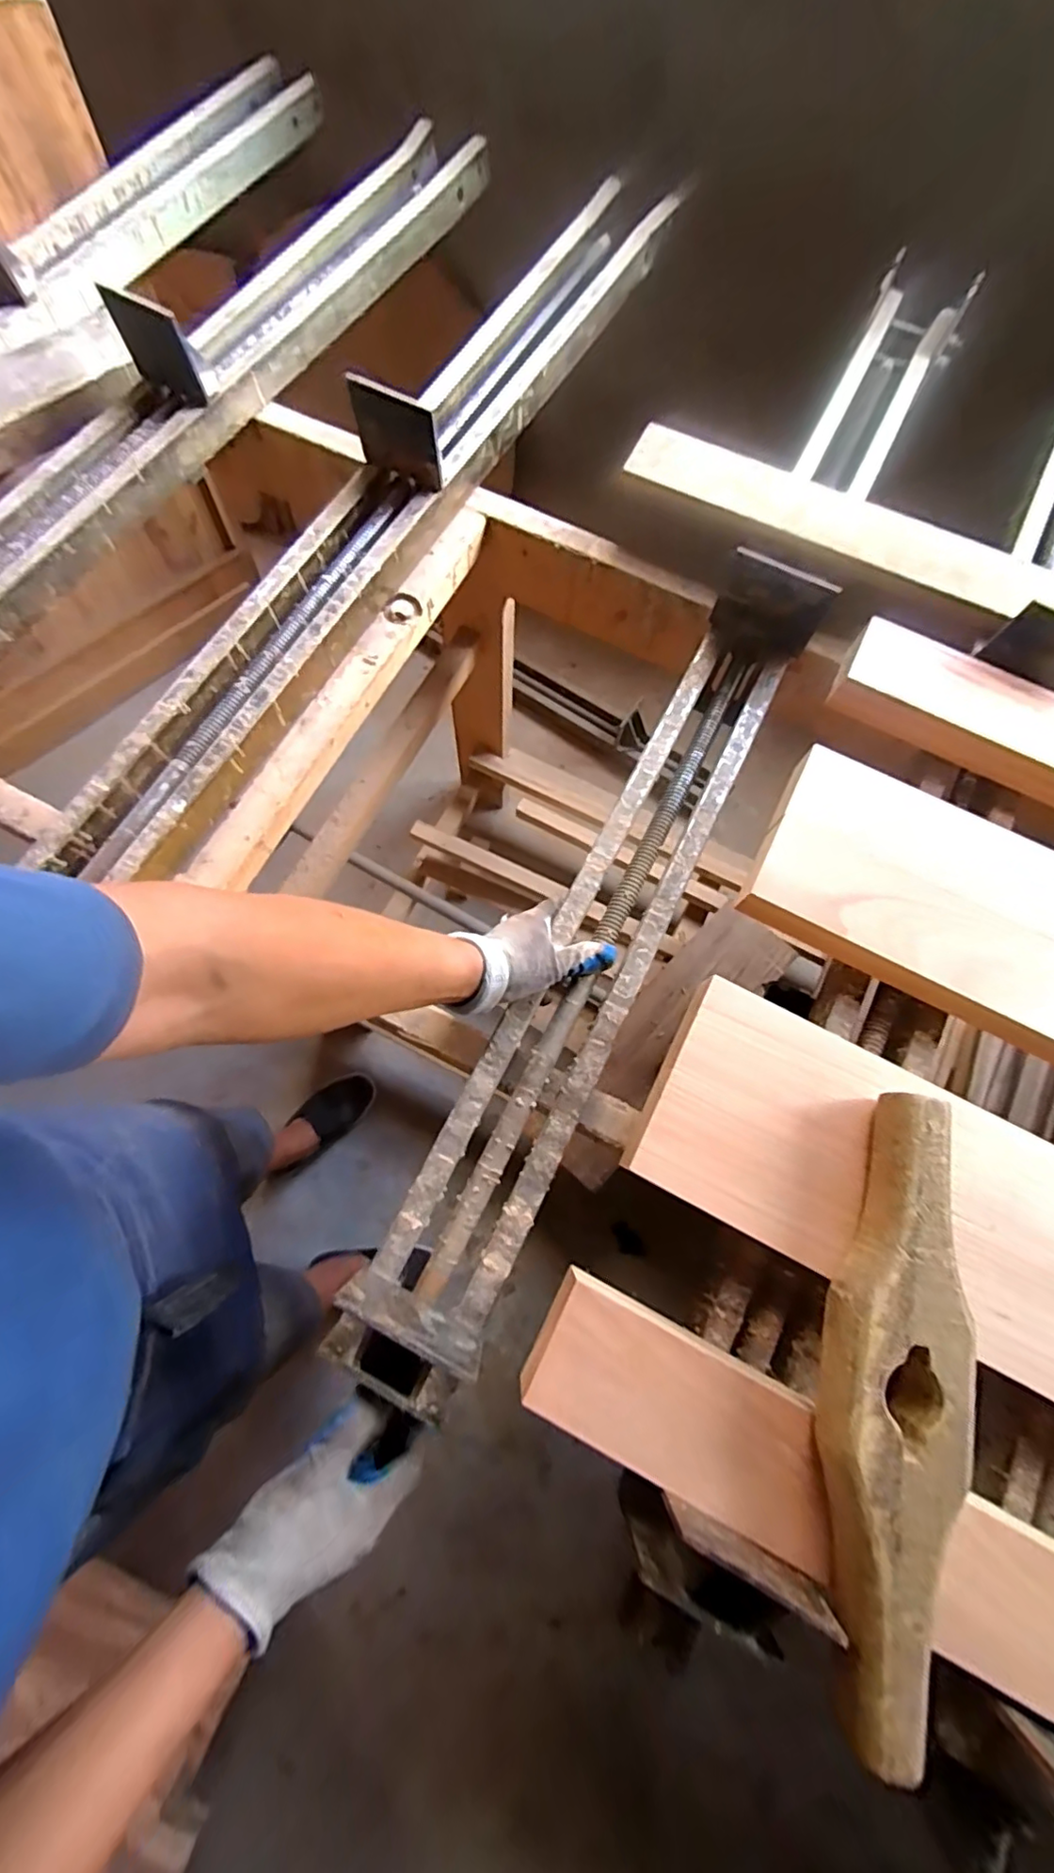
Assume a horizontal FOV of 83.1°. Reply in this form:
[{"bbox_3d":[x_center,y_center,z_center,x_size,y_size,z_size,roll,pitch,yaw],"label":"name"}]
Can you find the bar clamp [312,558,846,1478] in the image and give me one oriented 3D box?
[{"bbox_3d":[0.070,-0.002,0.545,0.102,0.132,0.826,26,75,7],"label":"bar clamp"}]

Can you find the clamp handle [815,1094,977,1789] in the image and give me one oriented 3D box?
[{"bbox_3d":[0.250,0.302,0.409,0.087,0.063,0.379,17,73,4],"label":"clamp handle"}]

